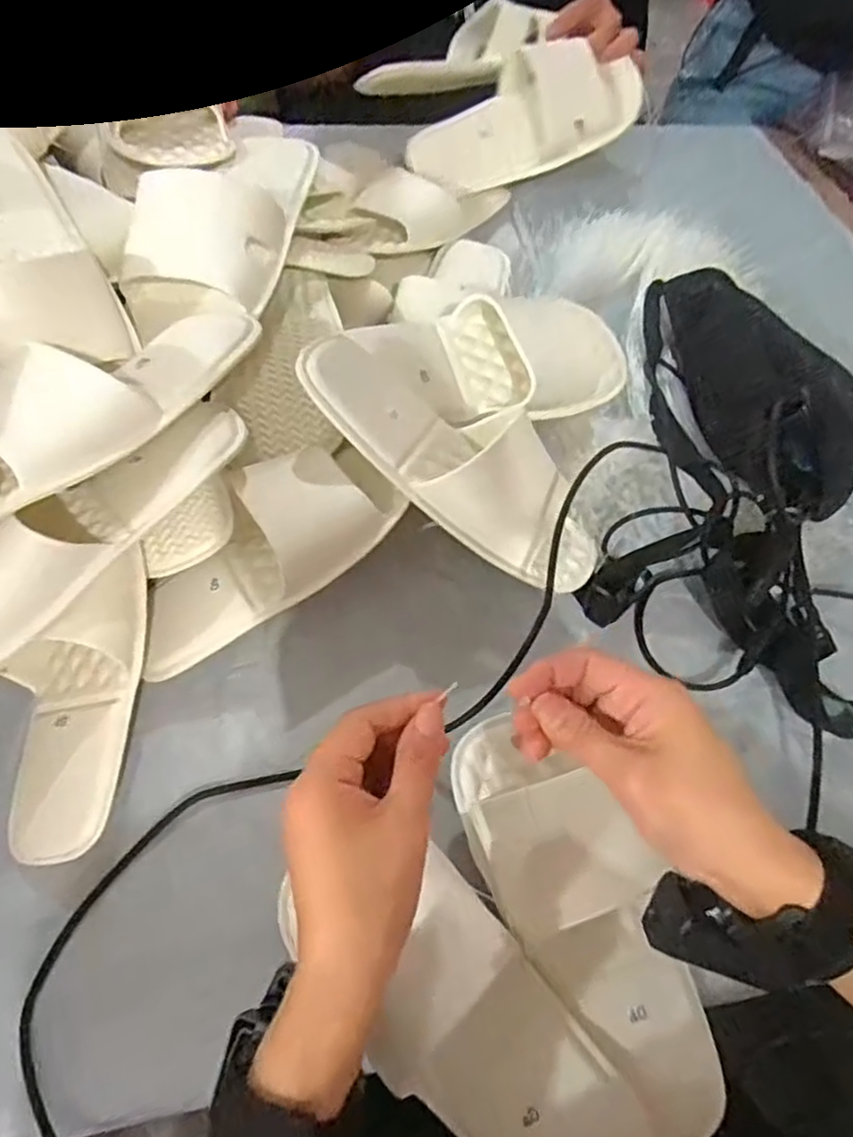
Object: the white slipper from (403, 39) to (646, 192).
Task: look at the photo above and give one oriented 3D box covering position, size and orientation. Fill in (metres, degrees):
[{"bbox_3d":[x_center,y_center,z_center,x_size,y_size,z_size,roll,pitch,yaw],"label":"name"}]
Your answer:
[{"bbox_3d":[0.115,-0.508,0.776,0.285,0.114,0.073,-24,23,4],"label":"white slipper"}]

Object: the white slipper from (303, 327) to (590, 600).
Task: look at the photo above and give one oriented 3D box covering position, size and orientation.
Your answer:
[{"bbox_3d":[0.025,-0.077,0.486,0.253,0.057,0.103,36,61,-6],"label":"white slipper"}]

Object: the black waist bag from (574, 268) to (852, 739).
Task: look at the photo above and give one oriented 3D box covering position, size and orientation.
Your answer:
[{"bbox_3d":[0.261,-0.091,0.559,0.203,0.077,0.407,16,59,7],"label":"black waist bag"}]

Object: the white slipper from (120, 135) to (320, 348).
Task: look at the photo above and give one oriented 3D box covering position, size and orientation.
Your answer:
[{"bbox_3d":[-0.162,-0.283,0.552,0.105,0.075,0.259,12,59,4],"label":"white slipper"}]

